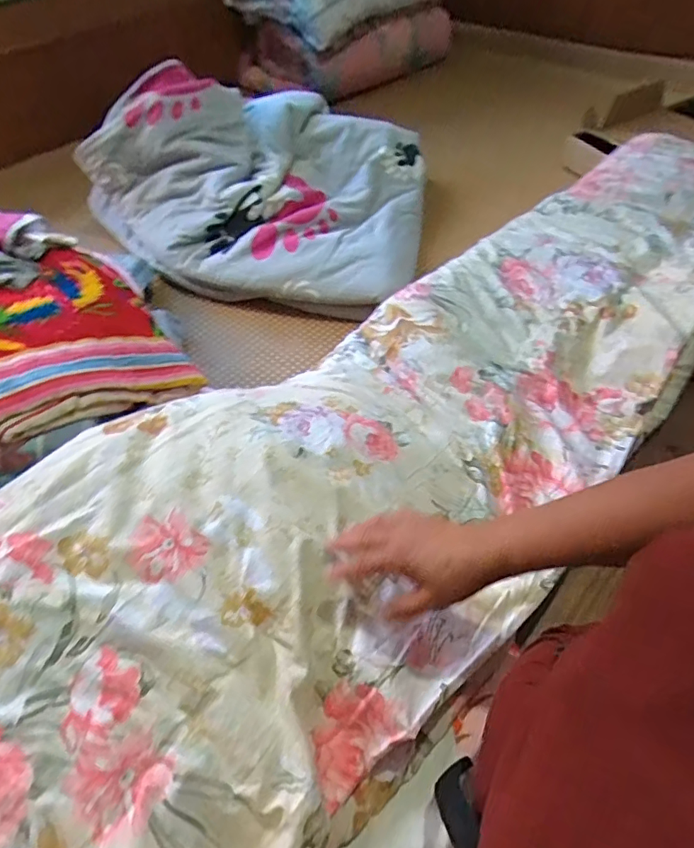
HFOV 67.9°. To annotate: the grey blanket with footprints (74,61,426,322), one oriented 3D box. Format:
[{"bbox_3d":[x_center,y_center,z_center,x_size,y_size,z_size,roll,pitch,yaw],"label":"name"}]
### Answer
[{"bbox_3d":[-0.156,-0.588,1.180,0.721,0.251,0.647,16,54,13],"label":"grey blanket with footprints"}]

